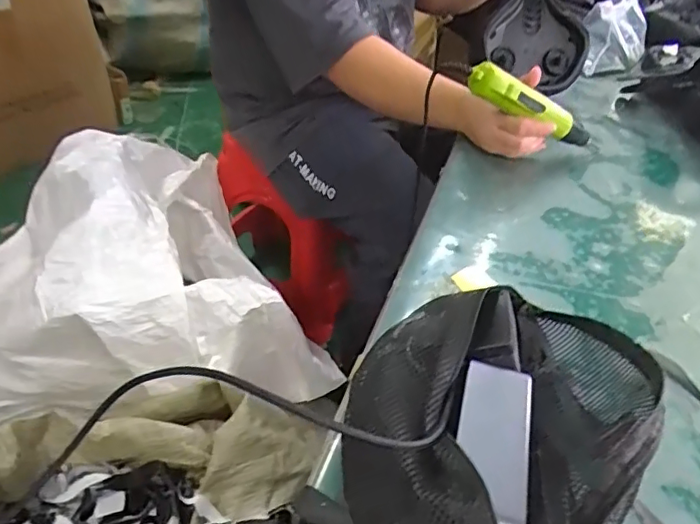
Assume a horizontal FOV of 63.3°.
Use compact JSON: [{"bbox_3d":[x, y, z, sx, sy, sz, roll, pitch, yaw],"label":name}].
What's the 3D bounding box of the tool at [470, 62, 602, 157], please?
[{"bbox_3d":[0.259,-0.196,0.759,0.251,0.040,0.034,16,31,-33],"label":"tool"}]

